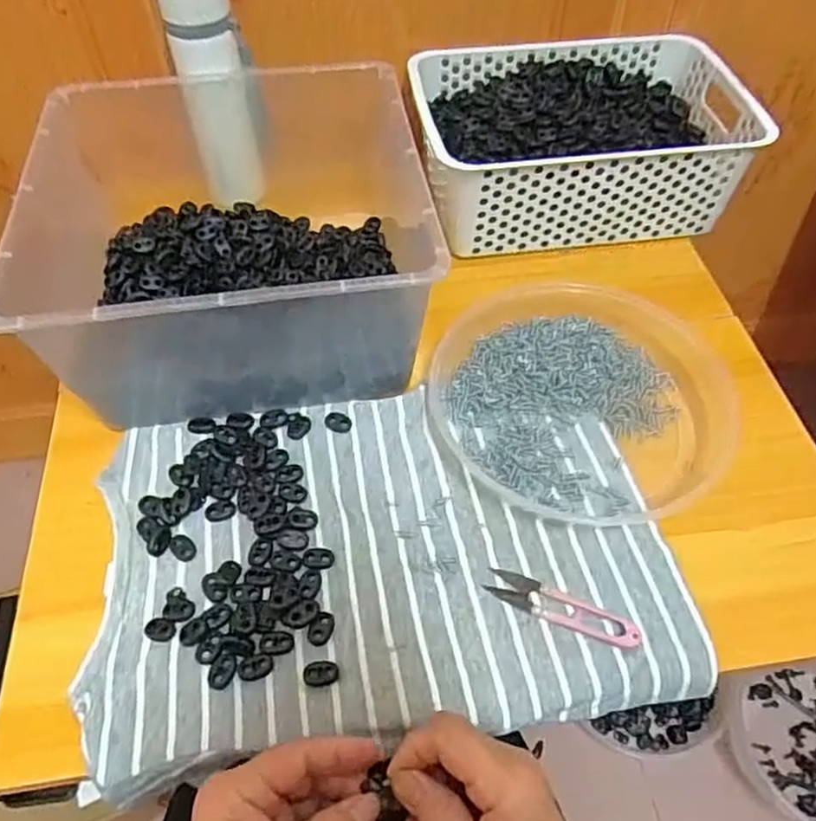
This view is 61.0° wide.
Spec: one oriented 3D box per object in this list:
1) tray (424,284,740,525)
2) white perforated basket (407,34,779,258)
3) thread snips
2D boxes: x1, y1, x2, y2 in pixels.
[{"bbox_3d":[0.139,-0.017,0.552,0.228,0.025,0.212,0,54,0],"label":"tray"},{"bbox_3d":[0.163,-0.269,0.690,0.299,0.098,0.210,-7,54,-5],"label":"white perforated basket"},{"bbox_3d":[0.102,0.128,0.455,0.102,0.007,0.023,19,56,13],"label":"thread snips"}]

